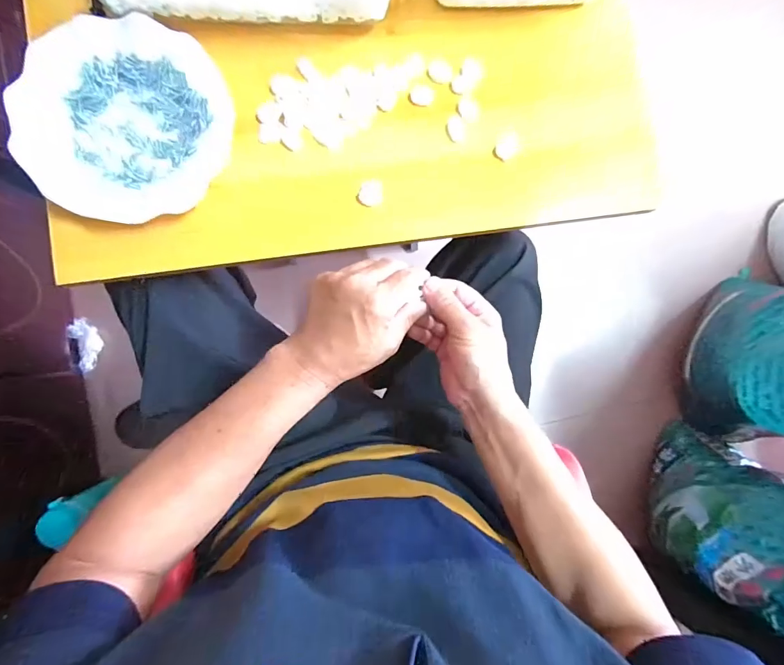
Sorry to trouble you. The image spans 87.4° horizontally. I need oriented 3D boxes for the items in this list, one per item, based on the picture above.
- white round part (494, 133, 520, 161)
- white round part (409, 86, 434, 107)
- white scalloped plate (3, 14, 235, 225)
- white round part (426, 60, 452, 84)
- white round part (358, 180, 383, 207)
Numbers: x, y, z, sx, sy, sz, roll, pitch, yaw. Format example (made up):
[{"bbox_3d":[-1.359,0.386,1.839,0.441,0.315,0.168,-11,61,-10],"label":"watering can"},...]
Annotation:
[{"bbox_3d":[0.118,-0.191,0.420,0.022,0.007,0.027,29,83,-3],"label":"white round part"},{"bbox_3d":[0.031,-0.240,0.415,0.024,0.004,0.021,15,84,-5],"label":"white round part"},{"bbox_3d":[-0.241,-0.192,0.373,0.173,0.020,0.180,0,86,-6],"label":"white scalloped plate"},{"bbox_3d":[0.049,-0.265,0.417,0.025,0.004,0.023,0,86,-6],"label":"white round part"},{"bbox_3d":[-0.020,-0.137,0.405,0.023,0.007,0.023,0,86,-6],"label":"white round part"}]

